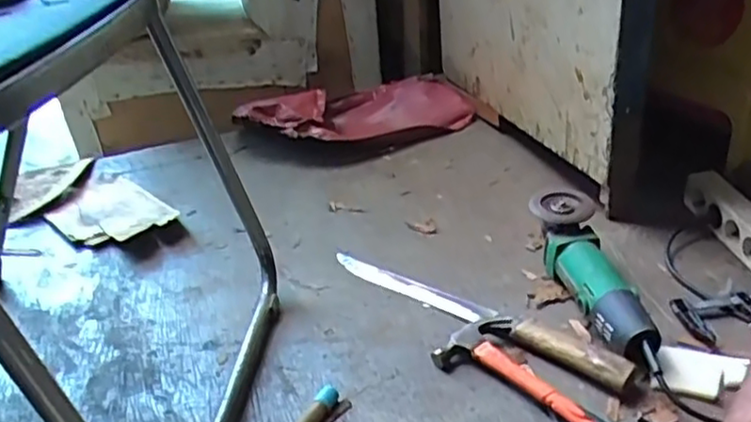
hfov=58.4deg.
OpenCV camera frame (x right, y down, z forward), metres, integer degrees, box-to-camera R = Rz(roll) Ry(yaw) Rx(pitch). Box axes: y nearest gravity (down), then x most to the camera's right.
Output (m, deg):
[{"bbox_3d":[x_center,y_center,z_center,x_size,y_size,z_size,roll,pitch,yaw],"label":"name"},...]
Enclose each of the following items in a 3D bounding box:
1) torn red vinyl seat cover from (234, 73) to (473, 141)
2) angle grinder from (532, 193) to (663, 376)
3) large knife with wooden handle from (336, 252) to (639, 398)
[{"bbox_3d":[-0.023,-0.194,1.317,0.445,0.093,0.195,-20,35,-26],"label":"torn red vinyl seat cover"},{"bbox_3d":[0.264,0.082,0.838,0.079,0.085,0.290,-4,31,0],"label":"angle grinder"},{"bbox_3d":[0.117,0.120,0.848,0.419,0.031,0.043,20,38,34],"label":"large knife with wooden handle"}]

